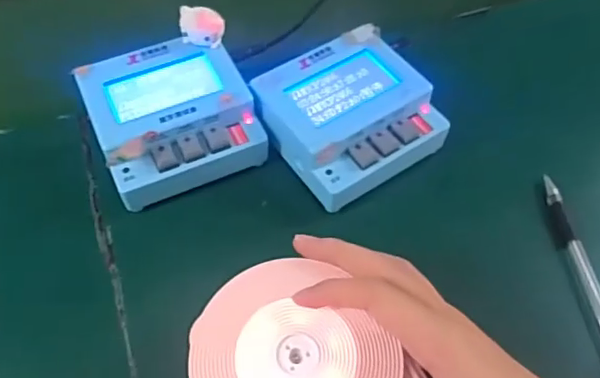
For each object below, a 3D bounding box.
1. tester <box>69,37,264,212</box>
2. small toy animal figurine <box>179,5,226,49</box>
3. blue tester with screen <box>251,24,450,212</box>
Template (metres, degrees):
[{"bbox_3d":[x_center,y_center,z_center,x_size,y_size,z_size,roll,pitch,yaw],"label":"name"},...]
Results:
[{"bbox_3d":[-0.085,-0.046,0.382,0.103,0.051,0.100,-21,59,-14],"label":"tester"},{"bbox_3d":[-0.066,-0.111,0.381,0.030,0.024,0.018,-1,56,-2],"label":"small toy animal figurine"},{"bbox_3d":[0.034,-0.048,0.386,0.106,0.047,0.100,-29,62,-19],"label":"blue tester with screen"}]

